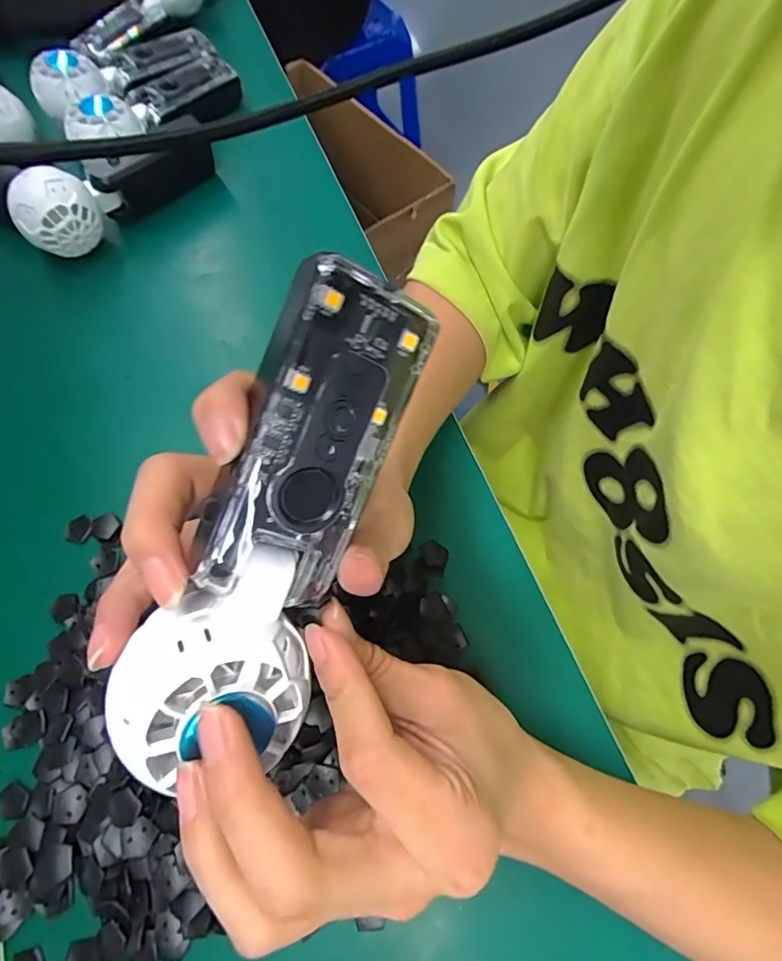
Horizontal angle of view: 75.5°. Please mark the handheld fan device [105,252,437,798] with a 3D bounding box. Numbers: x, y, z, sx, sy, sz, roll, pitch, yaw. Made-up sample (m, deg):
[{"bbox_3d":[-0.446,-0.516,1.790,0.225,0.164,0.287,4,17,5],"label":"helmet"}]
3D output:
[{"bbox_3d":[-0.037,0.011,0.164,0.050,0.038,0.154,23,89,-25],"label":"handheld fan device"}]

